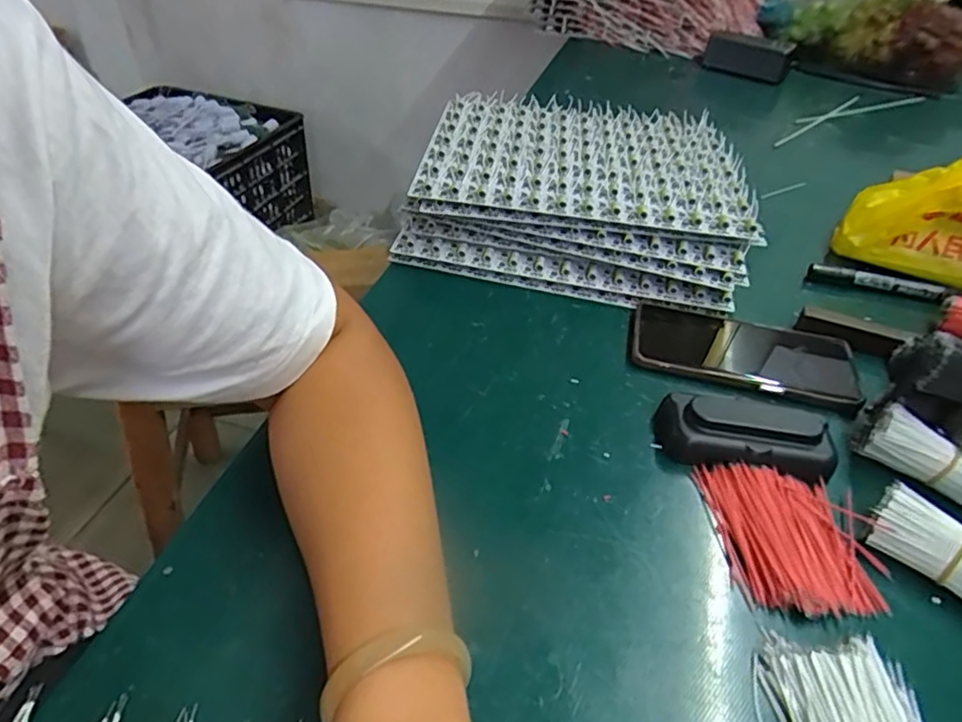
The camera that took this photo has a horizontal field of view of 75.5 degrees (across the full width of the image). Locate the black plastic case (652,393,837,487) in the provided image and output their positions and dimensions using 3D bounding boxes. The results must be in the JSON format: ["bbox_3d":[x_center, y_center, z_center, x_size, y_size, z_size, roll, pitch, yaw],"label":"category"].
[{"bbox_3d":[0.169,0.048,0.401,0.106,0.029,0.041,13,42,9],"label":"black plastic case"}]

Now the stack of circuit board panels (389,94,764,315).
[{"bbox_3d":[0.098,-0.174,0.624,0.301,0.069,0.300,10,42,6],"label":"stack of circuit board panels"}]

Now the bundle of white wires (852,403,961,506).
[{"bbox_3d":[0.285,0.064,0.379,0.090,0.029,0.023,35,49,29],"label":"bundle of white wires"}]

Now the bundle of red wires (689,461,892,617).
[{"bbox_3d":[0.178,0.096,0.352,0.083,0.017,0.093,2,41,-4],"label":"bundle of red wires"}]

